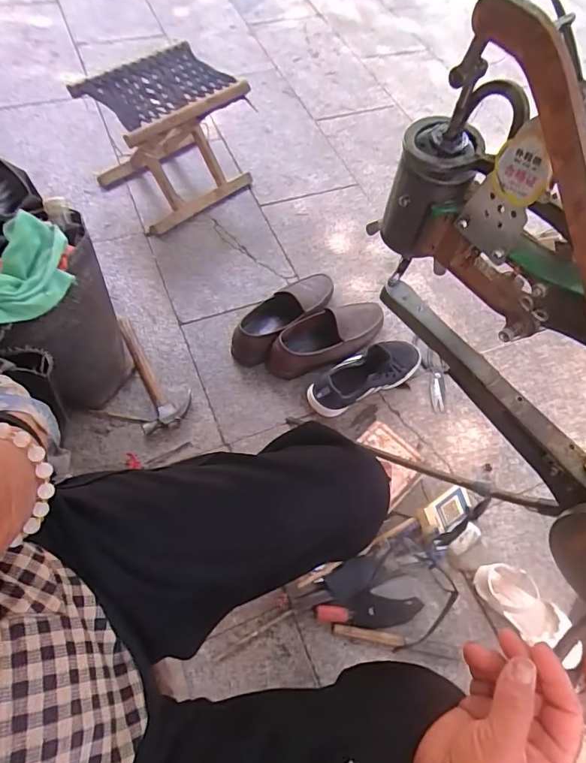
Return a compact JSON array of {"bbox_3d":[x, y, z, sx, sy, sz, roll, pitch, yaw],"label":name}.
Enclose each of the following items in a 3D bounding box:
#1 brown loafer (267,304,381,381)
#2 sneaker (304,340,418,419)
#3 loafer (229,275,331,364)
[{"bbox_3d":[0.076,-0.090,1.013,0.287,0.083,0.112,-23,66,-16],"label":"brown loafer"},{"bbox_3d":[0.153,-0.018,0.944,0.267,0.116,0.087,-25,67,-17],"label":"sneaker"},{"bbox_3d":[-0.018,-0.147,1.038,0.298,0.091,0.108,-38,71,-22],"label":"loafer"}]

